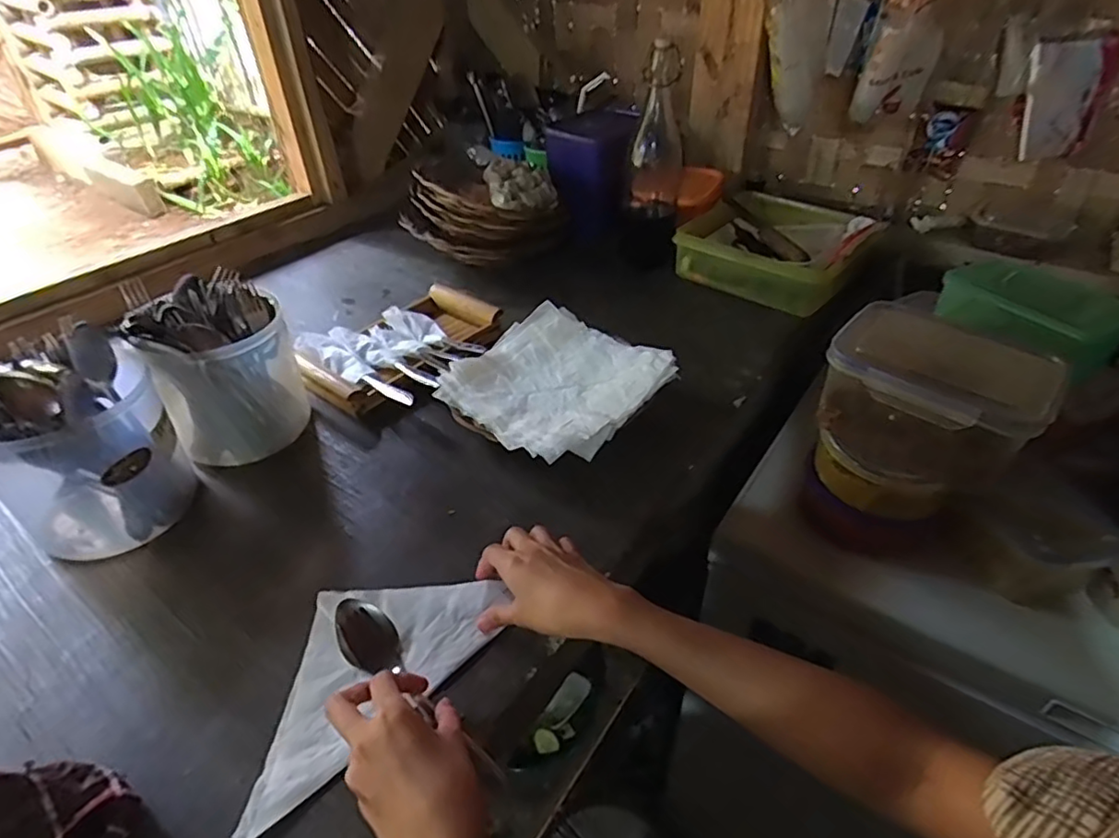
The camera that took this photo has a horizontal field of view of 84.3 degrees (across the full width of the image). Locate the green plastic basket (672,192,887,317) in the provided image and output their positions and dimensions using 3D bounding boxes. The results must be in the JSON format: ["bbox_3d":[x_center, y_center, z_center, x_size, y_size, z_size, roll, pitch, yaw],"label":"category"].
[{"bbox_3d":[0.336,-0.272,0.953,0.240,0.085,0.250,26,46,29],"label":"green plastic basket"}]

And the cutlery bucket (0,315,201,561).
[{"bbox_3d":[-0.413,0.022,0.540,0.129,0.168,0.124,0,39,0],"label":"cutlery bucket"}]

